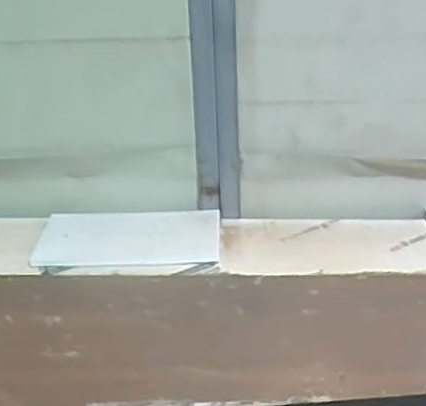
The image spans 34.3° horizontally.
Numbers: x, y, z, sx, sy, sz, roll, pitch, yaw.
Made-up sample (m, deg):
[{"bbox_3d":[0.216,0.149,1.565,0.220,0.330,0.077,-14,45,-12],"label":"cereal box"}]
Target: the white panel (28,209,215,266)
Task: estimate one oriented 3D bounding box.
[{"bbox_3d":[-0.131,0.053,1.099,0.279,0.008,0.147,-1,31,-2],"label":"white panel"}]

